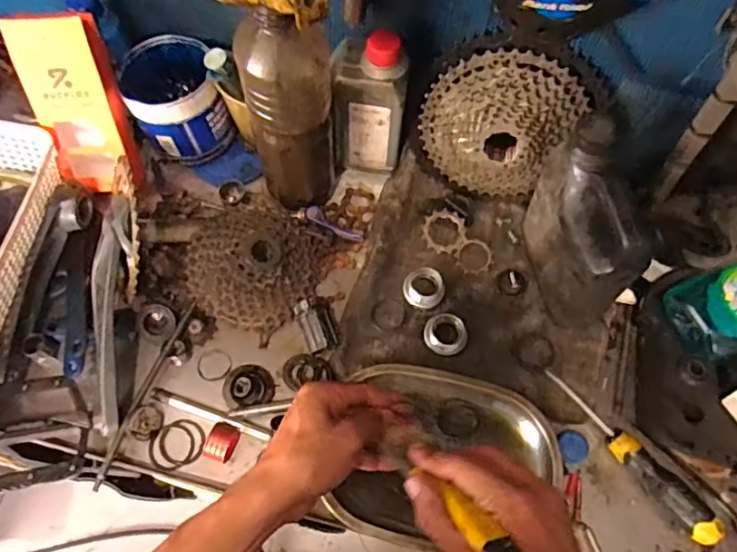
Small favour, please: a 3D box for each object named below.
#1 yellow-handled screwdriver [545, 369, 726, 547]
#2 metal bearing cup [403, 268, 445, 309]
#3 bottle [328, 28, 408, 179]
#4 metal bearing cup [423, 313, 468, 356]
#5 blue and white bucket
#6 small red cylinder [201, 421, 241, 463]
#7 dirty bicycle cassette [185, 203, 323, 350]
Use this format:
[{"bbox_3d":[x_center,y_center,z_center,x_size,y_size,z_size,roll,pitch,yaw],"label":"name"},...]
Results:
[{"bbox_3d":[0.243,0.165,0.536,0.026,0.026,0.192,-36,66,-15],"label":"yellow-handled screwdriver"},{"bbox_3d":[0.059,0.011,0.594,0.042,0.014,0.040,1,68,-1],"label":"metal bearing cup"},{"bbox_3d":[-0.001,-0.171,0.581,0.073,0.178,0.052,4,68,0],"label":"bottle"},{"bbox_3d":[0.079,0.058,0.574,0.042,0.020,0.039,1,68,-1],"label":"metal bearing cup"},{"bbox_3d":[-0.209,-0.190,0.616,0.094,0.086,0.106,-25,70,-11],"label":"blue and white bucket"},{"bbox_3d":[-0.134,0.151,0.519,0.022,0.030,0.033,20,69,7],"label":"small red cylinder"},{"bbox_3d":[-0.118,-0.016,0.576,0.123,0.052,0.129,32,70,11],"label":"dirty bicycle cassette"}]

